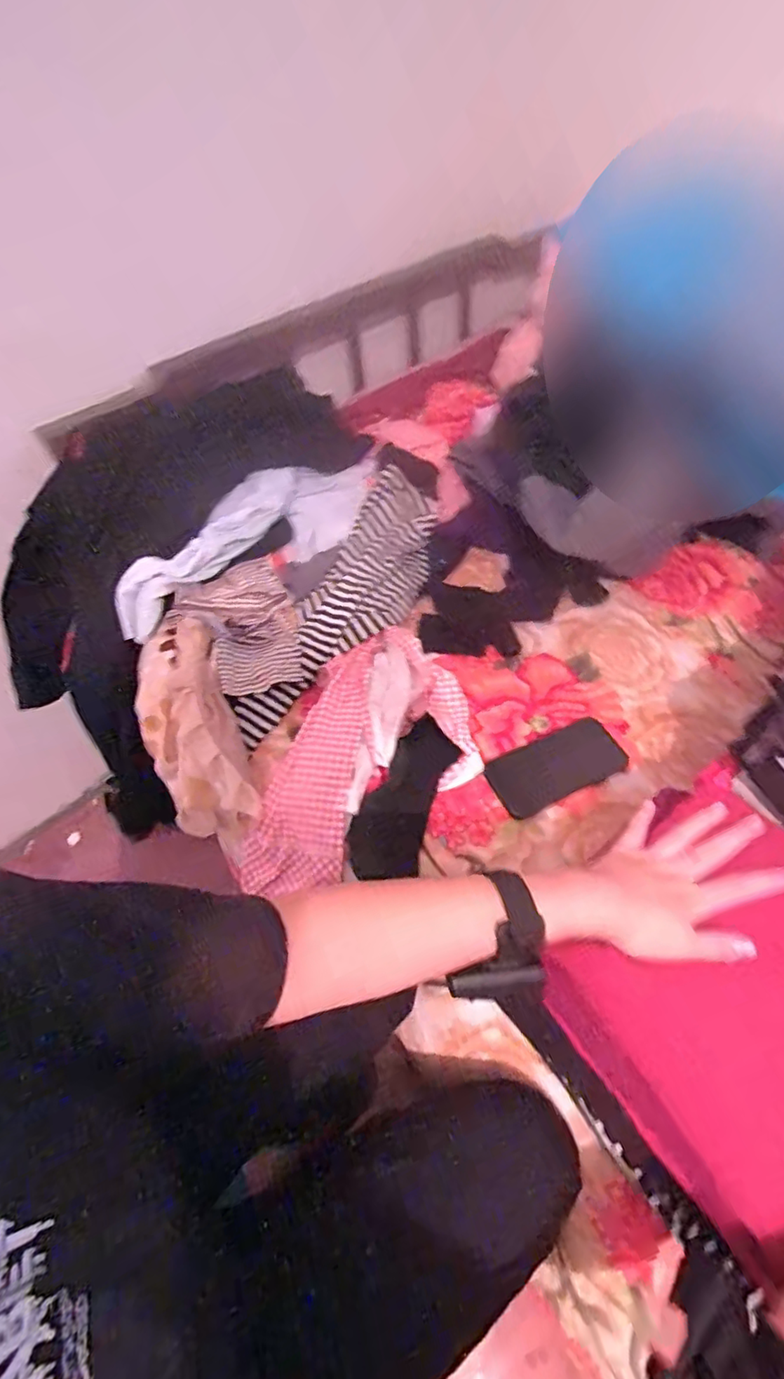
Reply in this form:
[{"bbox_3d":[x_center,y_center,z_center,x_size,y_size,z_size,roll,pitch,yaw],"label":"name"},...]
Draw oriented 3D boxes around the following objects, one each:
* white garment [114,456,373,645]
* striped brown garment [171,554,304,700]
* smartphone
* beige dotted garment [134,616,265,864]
[{"bbox_3d":[-0.205,-0.227,0.853,0.085,0.123,0.469,37,63,27],"label":"white garment"},{"bbox_3d":[-0.191,-0.092,0.748,0.154,0.036,0.207,-34,58,-21],"label":"striped brown garment"},{"bbox_3d":[0.195,0.092,0.670,0.159,0.008,0.076,-25,67,-8],"label":"smartphone"},{"bbox_3d":[-0.255,0.049,0.704,0.126,0.092,0.308,-16,84,-9],"label":"beige dotted garment"}]

